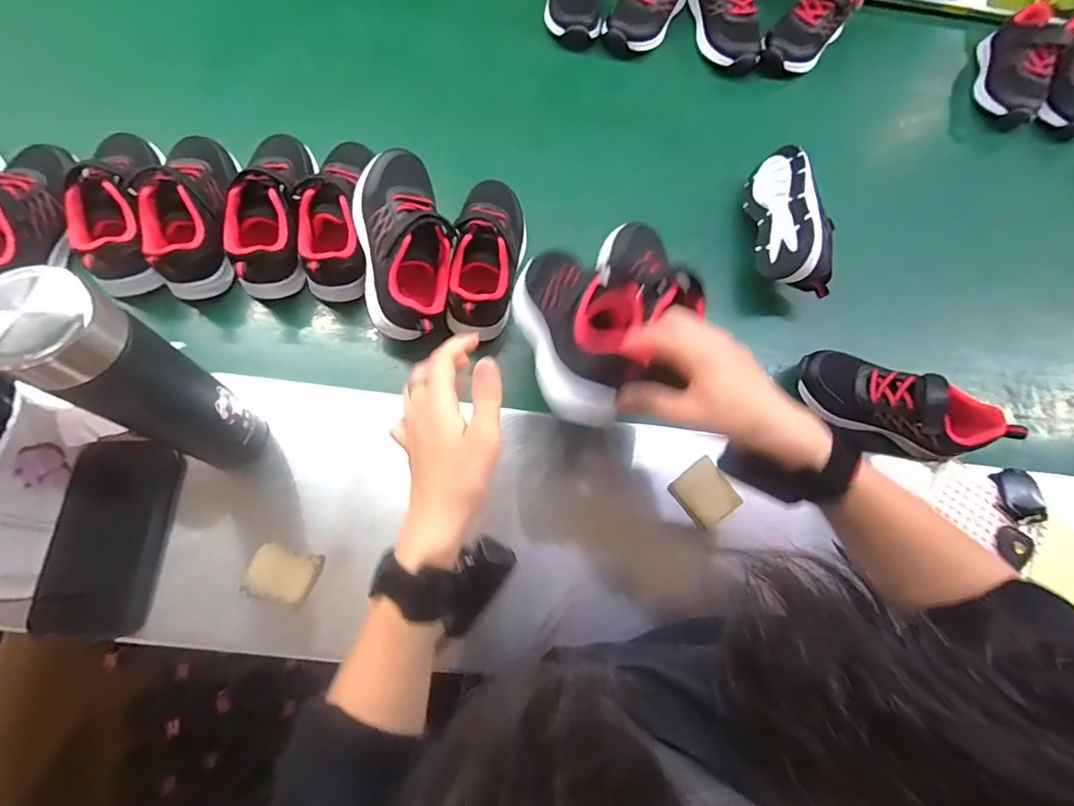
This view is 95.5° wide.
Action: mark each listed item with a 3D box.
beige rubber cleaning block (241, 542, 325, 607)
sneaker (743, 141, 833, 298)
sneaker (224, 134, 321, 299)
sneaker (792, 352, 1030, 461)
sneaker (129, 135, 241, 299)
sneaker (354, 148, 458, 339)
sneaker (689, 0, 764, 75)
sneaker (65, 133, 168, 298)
[{"bbox_3d":[-0.221,0.150,0.424,0.054,0.017,0.045,14,69,4],"label":"beige rubber cleaning block"},{"bbox_3d":[0.300,-0.218,0.578,0.074,0.086,0.177,5,69,0],"label":"sneaker"},{"bbox_3d":[-0.284,-0.215,0.533,0.080,0.080,0.189,-4,69,-3],"label":"sneaker"},{"bbox_3d":[0.386,0.003,0.522,0.209,0.092,0.067,22,70,7],"label":"sneaker"},{"bbox_3d":[-0.369,-0.211,0.525,0.082,0.071,0.184,-14,70,-7],"label":"sneaker"},{"bbox_3d":[-0.135,-0.164,0.508,0.096,0.079,0.189,-8,90,-4],"label":"sneaker"},{"bbox_3d":[0.278,-0.573,0.711,0.072,0.080,0.187,-10,83,-5],"label":"sneaker"},{"bbox_3d":[-0.437,-0.209,0.515,0.074,0.075,0.183,-7,69,-4],"label":"sneaker"}]

